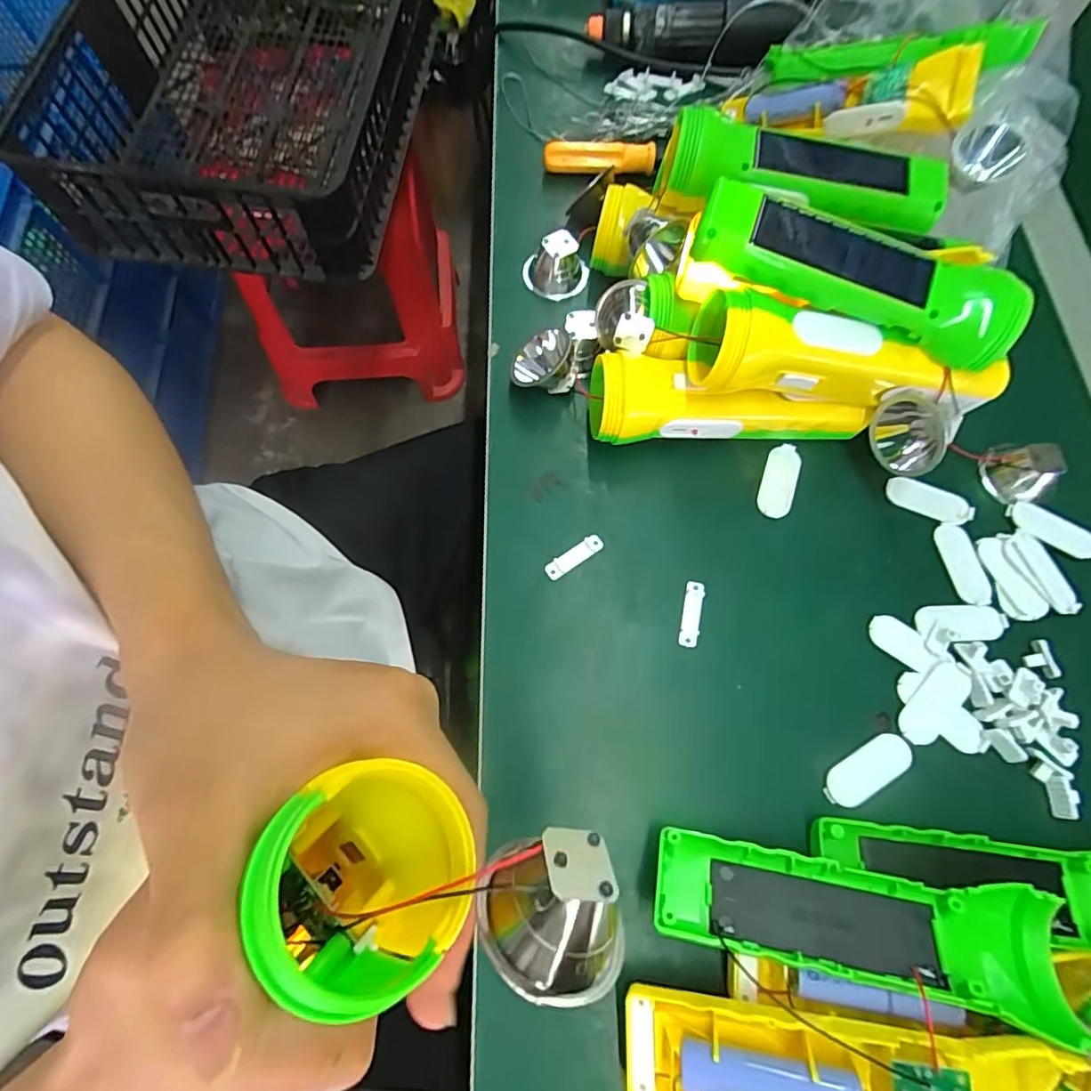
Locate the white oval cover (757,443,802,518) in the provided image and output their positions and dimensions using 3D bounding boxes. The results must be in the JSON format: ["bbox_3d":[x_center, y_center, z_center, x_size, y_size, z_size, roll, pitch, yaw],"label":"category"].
[{"bbox_3d":[0.143,-0.040,0.339,0.021,0.004,0.049,19,70,7],"label":"white oval cover"}]

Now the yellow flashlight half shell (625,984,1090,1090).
[{"bbox_3d":[0.112,0.207,0.214,0.158,0.022,0.047,0,69,15],"label":"yellow flashlight half shell"}]

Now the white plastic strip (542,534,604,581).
[{"bbox_3d":[0.016,0.006,0.320,0.037,0.006,0.009,-32,72,-11],"label":"white plastic strip"}]

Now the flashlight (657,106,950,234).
[{"bbox_3d":[0.151,-0.220,0.322,0.158,0.042,0.043,11,71,2],"label":"flashlight"}]

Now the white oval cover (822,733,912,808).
[{"bbox_3d":[0.164,0.114,0.283,0.050,0.004,0.020,-29,72,-10],"label":"white oval cover"}]

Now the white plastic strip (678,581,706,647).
[{"bbox_3d":[0.082,0.038,0.308,0.010,0.004,0.036,11,70,4],"label":"white plastic strip"}]

